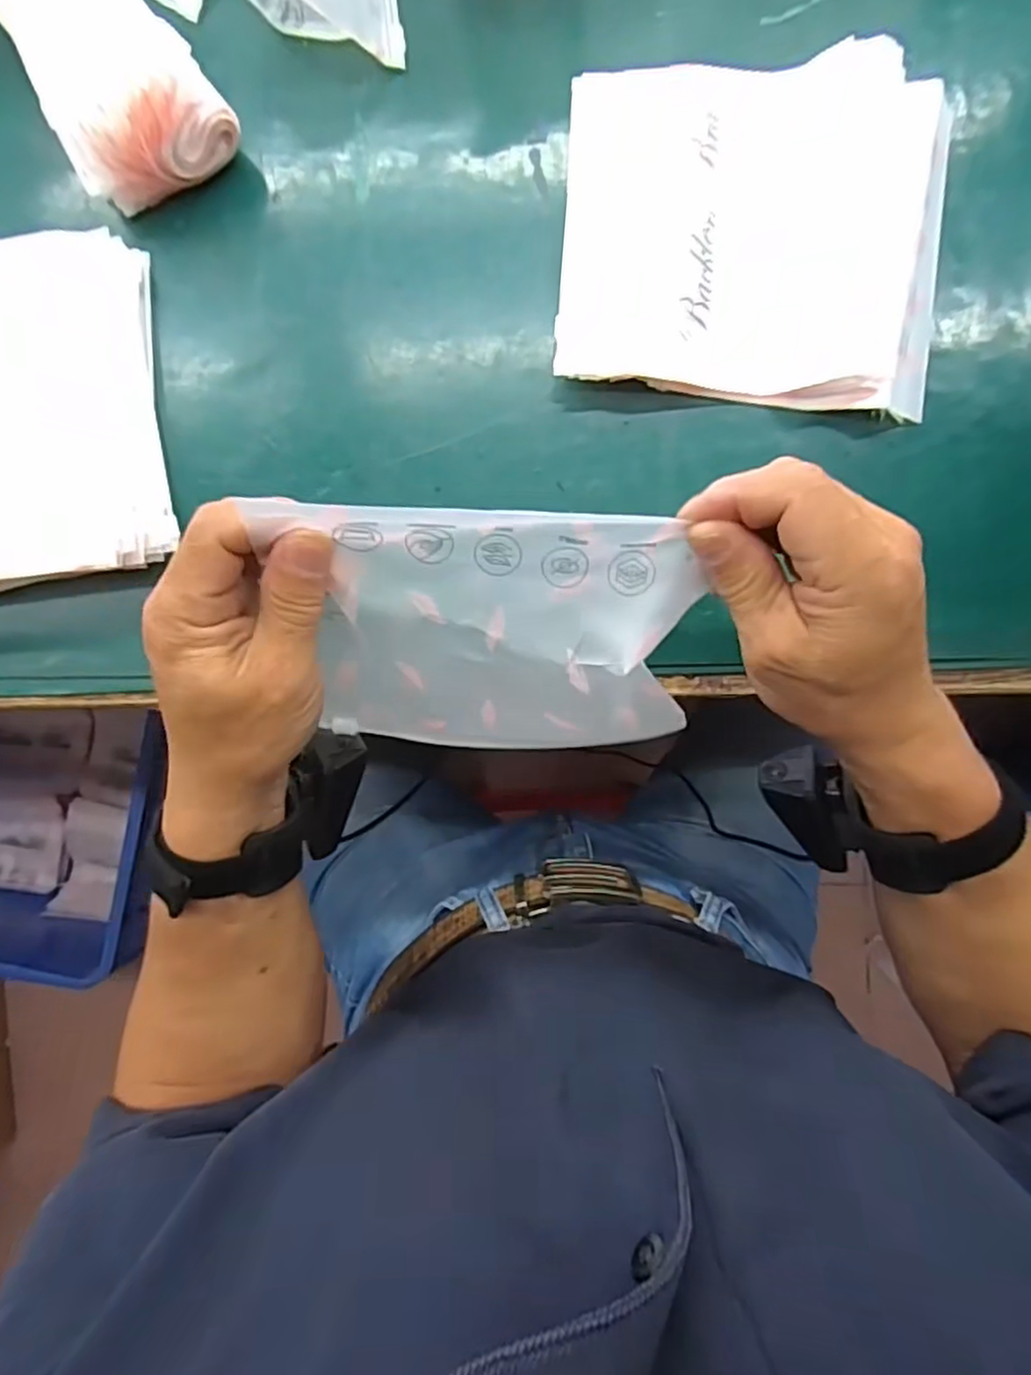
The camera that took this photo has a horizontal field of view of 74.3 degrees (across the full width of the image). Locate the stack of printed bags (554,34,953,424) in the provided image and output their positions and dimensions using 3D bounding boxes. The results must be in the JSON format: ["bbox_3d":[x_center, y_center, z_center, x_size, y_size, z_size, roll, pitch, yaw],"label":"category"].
[{"bbox_3d":[0.133,-0.257,0.385,0.209,0.020,0.192,4,86,2],"label":"stack of printed bags"}]

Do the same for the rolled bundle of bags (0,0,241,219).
[{"bbox_3d":[-0.246,-0.376,0.386,0.089,0.060,0.199,-31,86,-1],"label":"rolled bundle of bags"}]

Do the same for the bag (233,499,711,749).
[{"bbox_3d":[-0.011,-0.020,0.293,0.165,0.094,0.087,1,86,1],"label":"bag"}]

